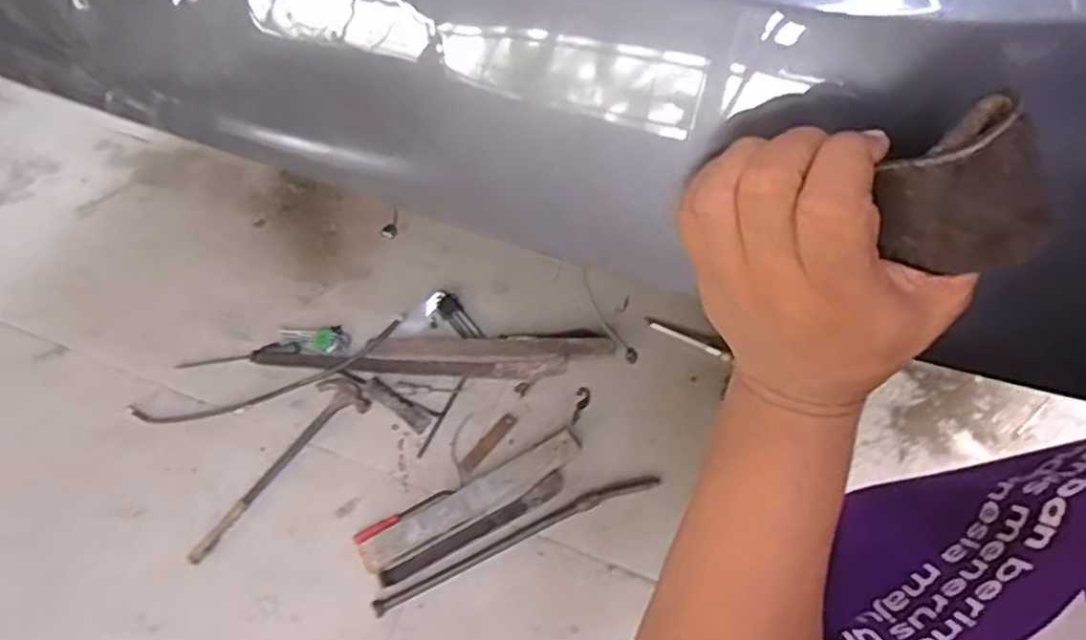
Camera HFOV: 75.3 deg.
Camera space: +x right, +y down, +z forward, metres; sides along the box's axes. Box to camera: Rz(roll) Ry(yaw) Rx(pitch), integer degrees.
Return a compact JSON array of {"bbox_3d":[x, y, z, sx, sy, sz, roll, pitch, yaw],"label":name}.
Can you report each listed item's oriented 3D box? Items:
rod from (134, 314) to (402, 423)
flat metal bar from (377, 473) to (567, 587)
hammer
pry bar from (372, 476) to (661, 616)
[{"bbox_3d":[-0.602,0.133,1.573,0.627,0.025,0.098,-19,59,-7],"label":"rod"},{"bbox_3d":[-0.130,0.401,1.350,0.386,0.011,0.039,-28,61,-12],"label":"flat metal bar"},{"bbox_3d":[-0.559,0.288,1.458,0.121,0.027,0.449,37,68,23],"label":"hammer"},{"bbox_3d":[-0.045,0.414,1.347,0.580,0.026,0.038,-23,60,-10],"label":"pry bar"}]

